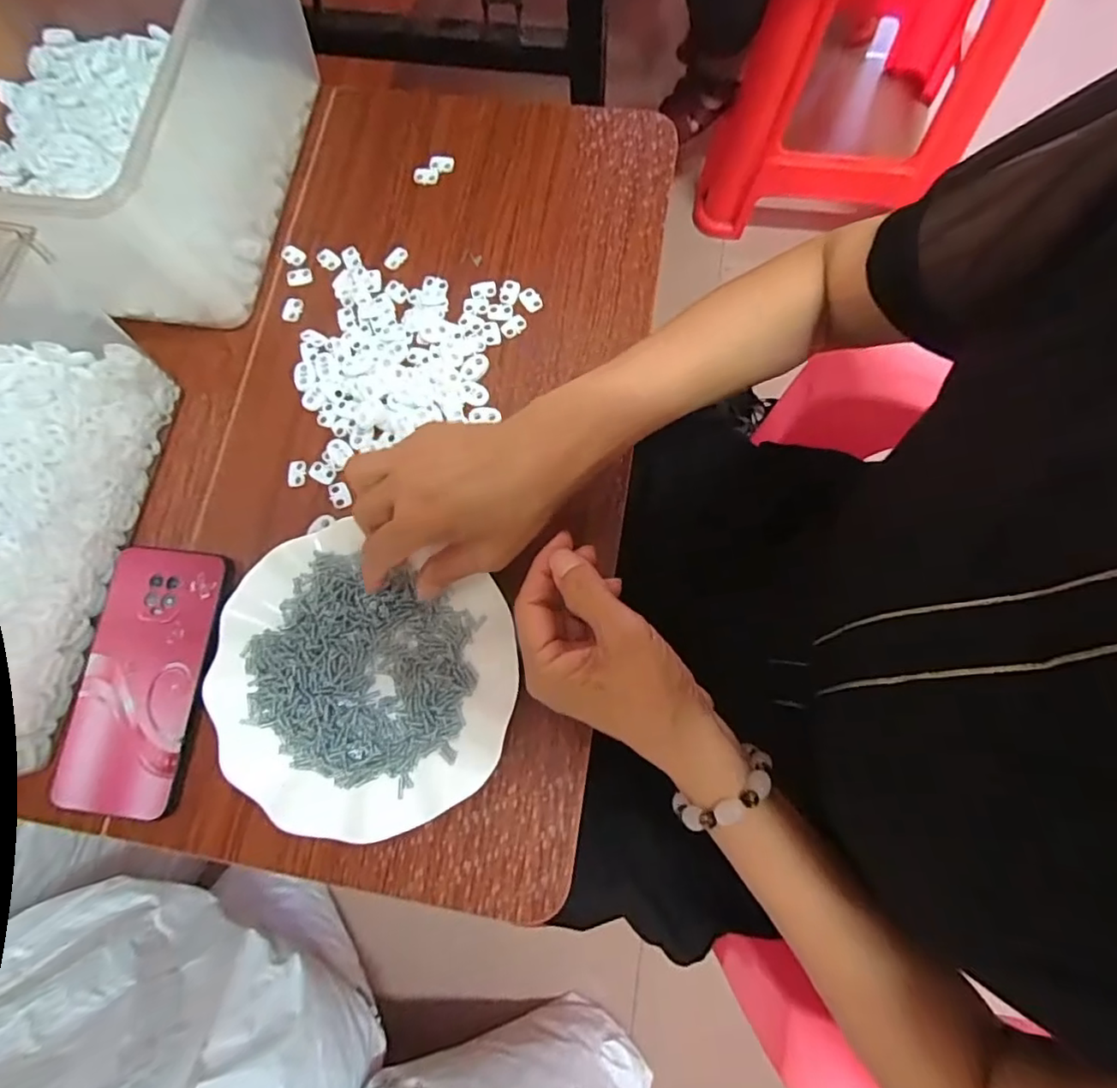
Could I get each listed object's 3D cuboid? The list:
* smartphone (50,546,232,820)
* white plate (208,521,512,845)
[{"bbox_3d":[-0.266,0.085,0.373,0.078,0.012,0.164,8,78,4],"label":"smartphone"},{"bbox_3d":[-0.119,0.083,0.355,0.179,0.020,0.169,0,76,-2],"label":"white plate"}]

